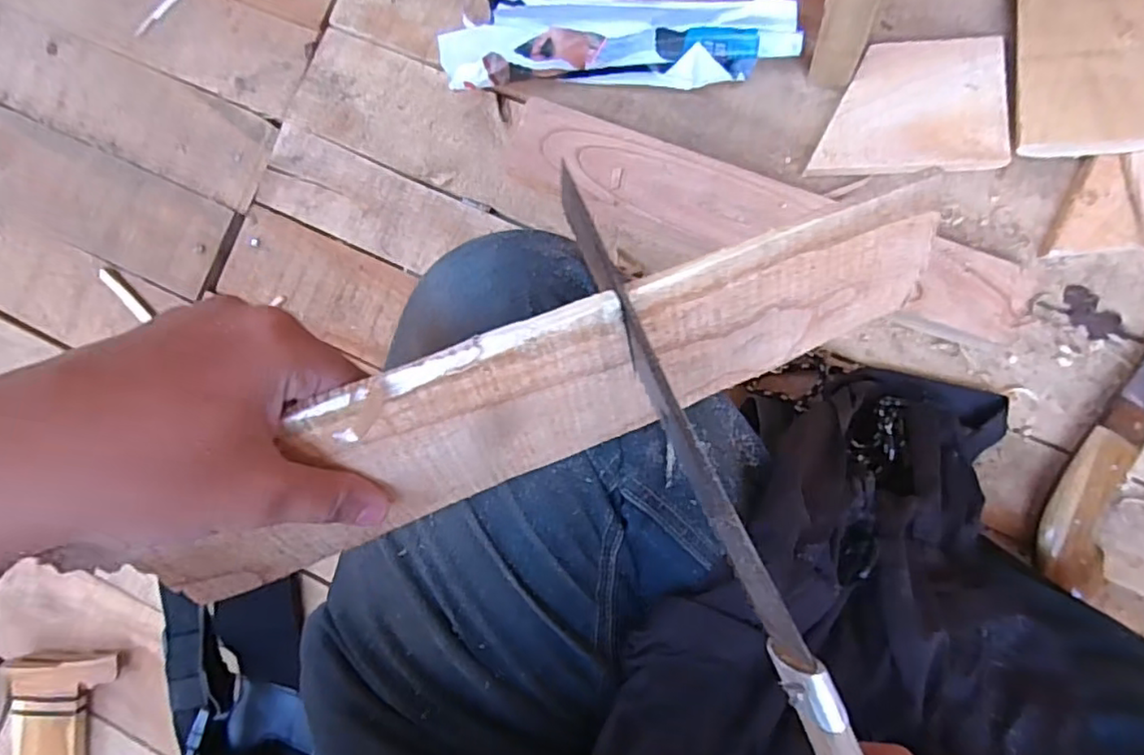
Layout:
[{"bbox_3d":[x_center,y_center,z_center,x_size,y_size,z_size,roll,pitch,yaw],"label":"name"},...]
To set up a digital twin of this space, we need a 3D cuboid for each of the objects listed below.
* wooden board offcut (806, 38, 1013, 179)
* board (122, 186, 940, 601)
[{"bbox_3d":[0.247,-0.199,0.470,0.133,0.019,0.096,0,88,8],"label":"wooden board offcut"},{"bbox_3d":[-0.005,0.006,0.248,0.327,0.078,0.008,-23,47,-5],"label":"board"}]

